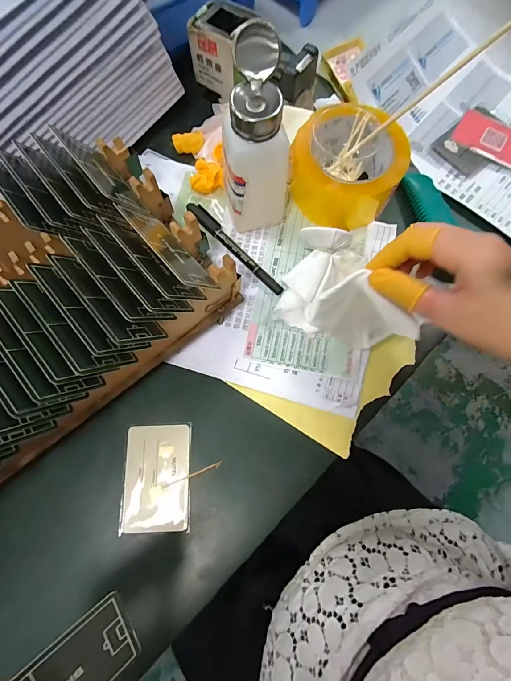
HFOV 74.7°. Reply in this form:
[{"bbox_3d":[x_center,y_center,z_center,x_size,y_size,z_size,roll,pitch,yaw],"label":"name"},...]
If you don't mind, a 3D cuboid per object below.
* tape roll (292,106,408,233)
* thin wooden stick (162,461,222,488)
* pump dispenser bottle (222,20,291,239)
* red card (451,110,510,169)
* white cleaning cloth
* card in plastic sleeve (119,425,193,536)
[{"bbox_3d":[0.095,-0.174,0.343,0.098,0.077,0.092,0,74,-1],"label":"tape roll"},{"bbox_3d":[-0.054,0.117,0.289,0.053,0.004,0.004,-21,75,-7],"label":"thin wooden stick"},{"bbox_3d":[0.002,-0.166,0.292,0.062,0.139,0.068,5,74,0],"label":"pump dispenser bottle"},{"bbox_3d":[0.276,-0.231,0.389,0.087,0.009,0.052,32,75,8],"label":"red card"},{"bbox_3d":[0.080,-0.053,0.297,0.103,0.079,0.096,15,74,3],"label":"white cleaning cloth"},{"bbox_3d":[-0.085,0.117,0.286,0.056,0.004,0.086,-1,74,-2],"label":"card in plastic sleeve"}]

